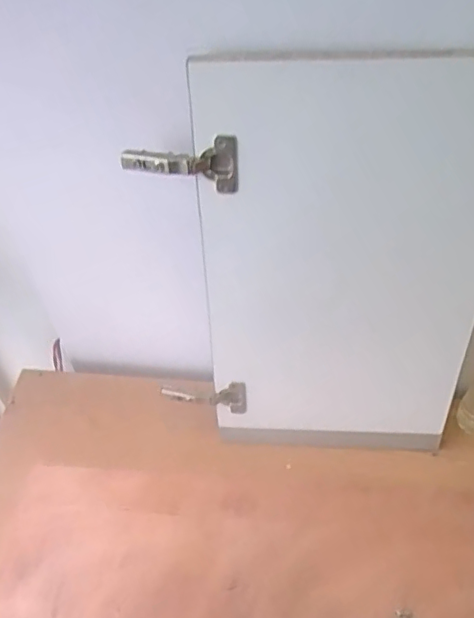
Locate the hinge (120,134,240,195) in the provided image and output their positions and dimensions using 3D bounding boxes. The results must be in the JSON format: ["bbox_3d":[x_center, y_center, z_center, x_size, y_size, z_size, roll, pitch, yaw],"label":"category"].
[{"bbox_3d":[-0.058,-0.144,0.577,0.120,0.058,0.021,2,49,6],"label":"hinge"}]

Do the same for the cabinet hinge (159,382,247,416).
[{"bbox_3d":[-0.047,0.121,0.792,0.121,0.054,0.023,2,49,6],"label":"cabinet hinge"}]

